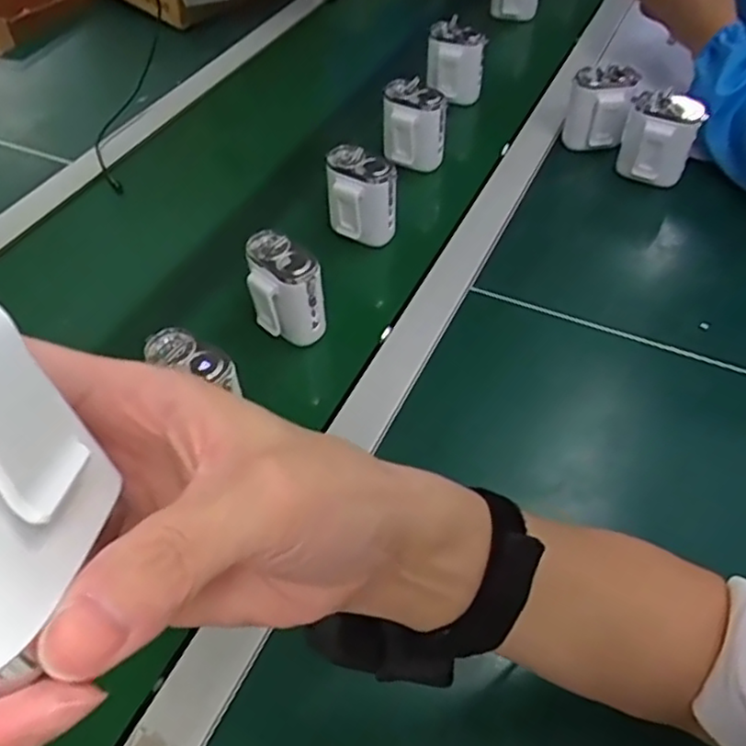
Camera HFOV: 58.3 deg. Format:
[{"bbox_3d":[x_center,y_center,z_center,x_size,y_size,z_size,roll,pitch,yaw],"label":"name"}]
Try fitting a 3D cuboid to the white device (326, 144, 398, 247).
[{"bbox_3d":[-0.013,-0.170,0.648,0.069,0.081,0.040,32,57,25],"label":"white device"}]

